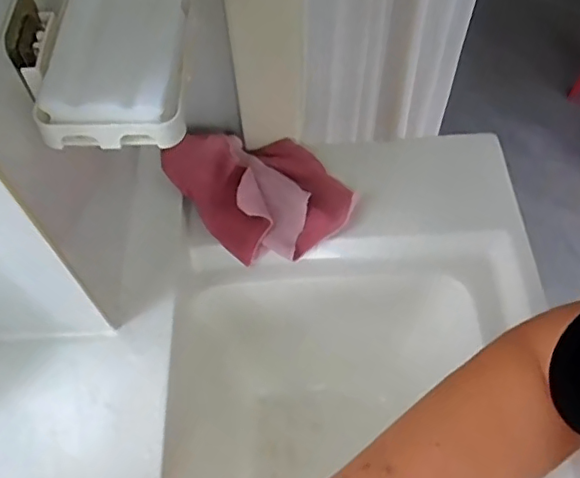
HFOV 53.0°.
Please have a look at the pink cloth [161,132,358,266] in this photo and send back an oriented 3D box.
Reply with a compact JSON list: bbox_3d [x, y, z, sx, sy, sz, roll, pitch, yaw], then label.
[{"bbox_3d":[-0.025,-0.051,0.573,0.136,0.037,0.153,-35,83,-21],"label":"pink cloth"}]

